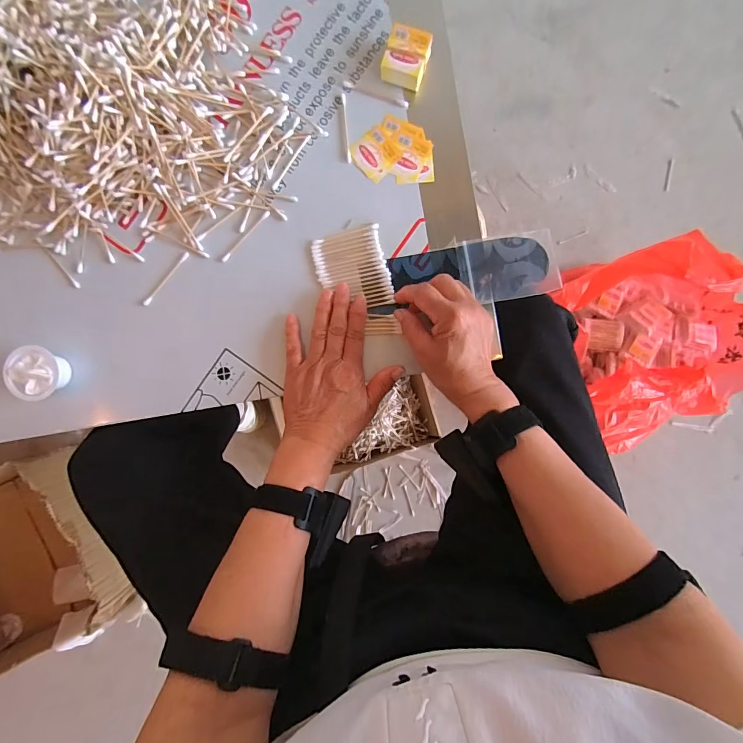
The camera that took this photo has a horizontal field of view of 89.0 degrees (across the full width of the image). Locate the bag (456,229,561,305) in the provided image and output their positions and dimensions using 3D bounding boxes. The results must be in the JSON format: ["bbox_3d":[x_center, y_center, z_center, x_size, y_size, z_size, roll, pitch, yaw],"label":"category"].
[{"bbox_3d":[0.144,-0.110,0.397,0.101,0.006,0.067,-9,88,0],"label":"bag"}]

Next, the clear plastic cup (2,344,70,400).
[{"bbox_3d":[-0.340,0.002,0.387,0.050,0.029,0.053,0,90,1],"label":"clear plastic cup"}]

